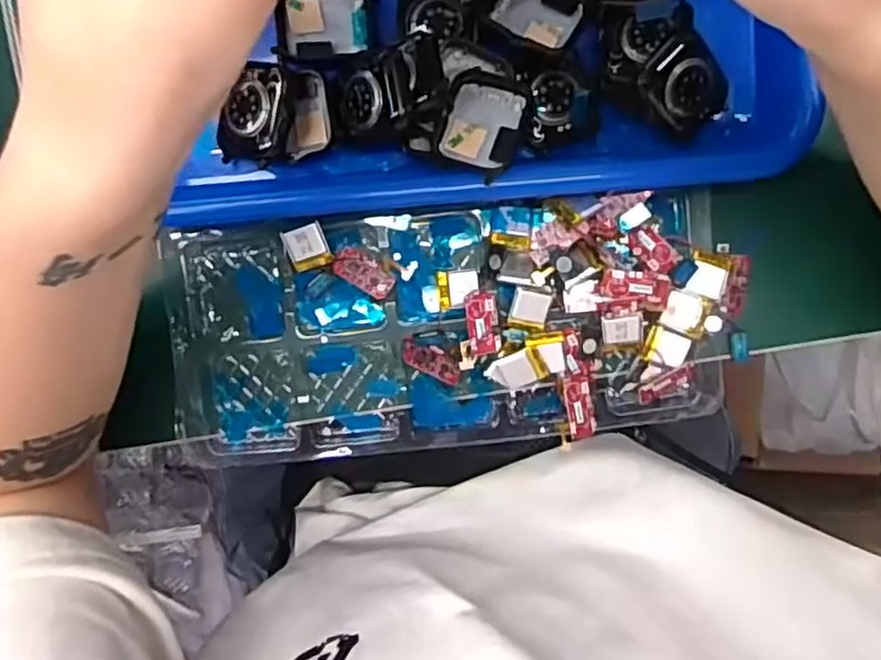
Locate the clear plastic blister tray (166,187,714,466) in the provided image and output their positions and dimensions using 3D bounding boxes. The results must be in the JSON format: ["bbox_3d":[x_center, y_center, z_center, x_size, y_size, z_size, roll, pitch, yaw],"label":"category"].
[{"bbox_3d":[0.002,0.002,0.337,0.258,0.030,0.114,-5,94,1],"label":"clear plastic blister tray"}]

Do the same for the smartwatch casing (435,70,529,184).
[{"bbox_3d":[0.018,-0.089,0.300,0.034,0.009,0.044,14,84,15],"label":"smartwatch casing"}]

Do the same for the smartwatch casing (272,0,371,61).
[{"bbox_3d":[-0.052,-0.136,0.312,0.039,0.012,0.031,0,94,0],"label":"smartwatch casing"}]

